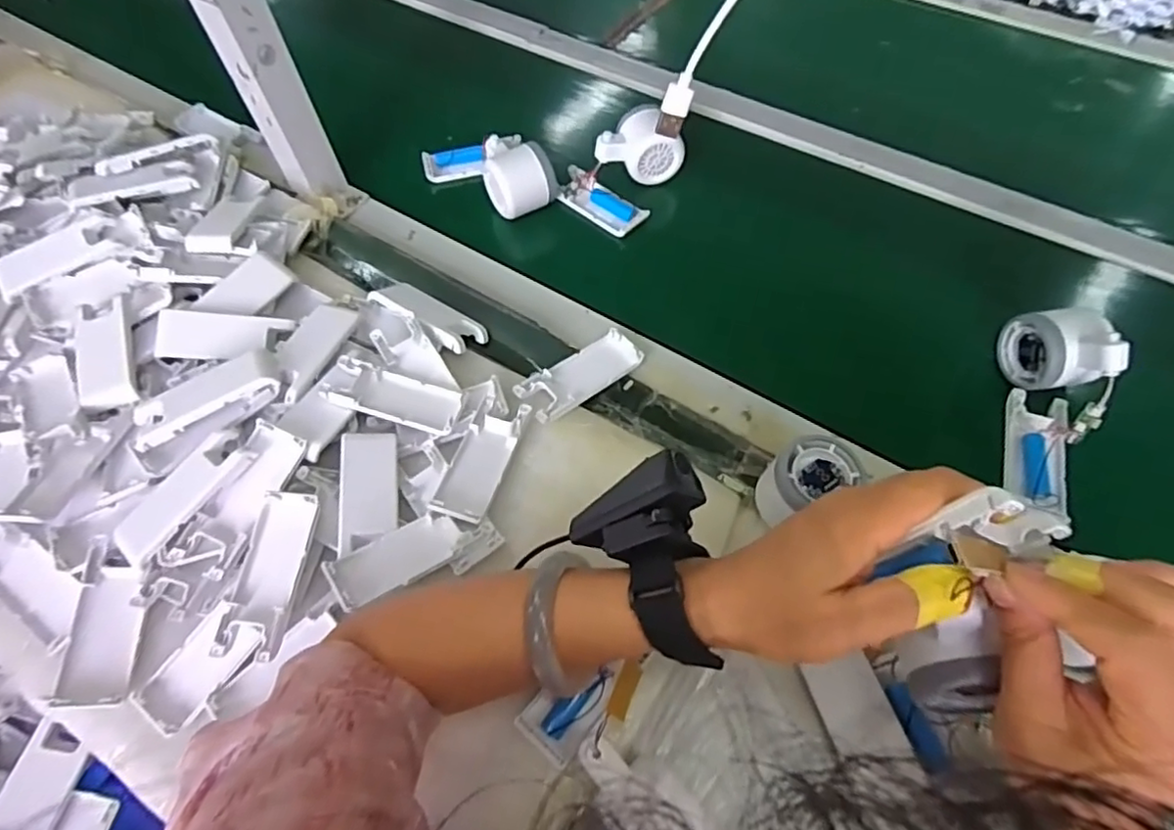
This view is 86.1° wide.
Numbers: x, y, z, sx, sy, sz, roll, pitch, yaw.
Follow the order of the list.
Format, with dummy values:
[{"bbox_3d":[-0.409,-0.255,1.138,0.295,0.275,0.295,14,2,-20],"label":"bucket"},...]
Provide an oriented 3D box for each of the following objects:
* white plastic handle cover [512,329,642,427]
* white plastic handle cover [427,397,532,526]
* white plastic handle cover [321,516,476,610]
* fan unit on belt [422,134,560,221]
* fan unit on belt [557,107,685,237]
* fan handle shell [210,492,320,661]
[{"bbox_3d":[-0.004,-0.033,0.500,0.103,0.014,0.040,-38,65,-17],"label":"white plastic handle cover"},{"bbox_3d":[-0.076,0.030,0.452,0.037,0.022,0.100,13,62,10],"label":"white plastic handle cover"},{"bbox_3d":[-0.124,0.092,0.413,0.087,0.015,0.040,-22,60,-27],"label":"white plastic handle cover"},{"bbox_3d":[-0.098,-0.242,0.625,0.147,0.051,0.063,25,64,31],"label":"fan unit on belt"},{"bbox_3d":[0.037,-0.238,0.619,0.092,0.061,0.112,37,68,21],"label":"fan unit on belt"},{"bbox_3d":[-0.205,0.102,0.405,0.038,0.019,0.103,10,76,9],"label":"fan handle shell"}]

